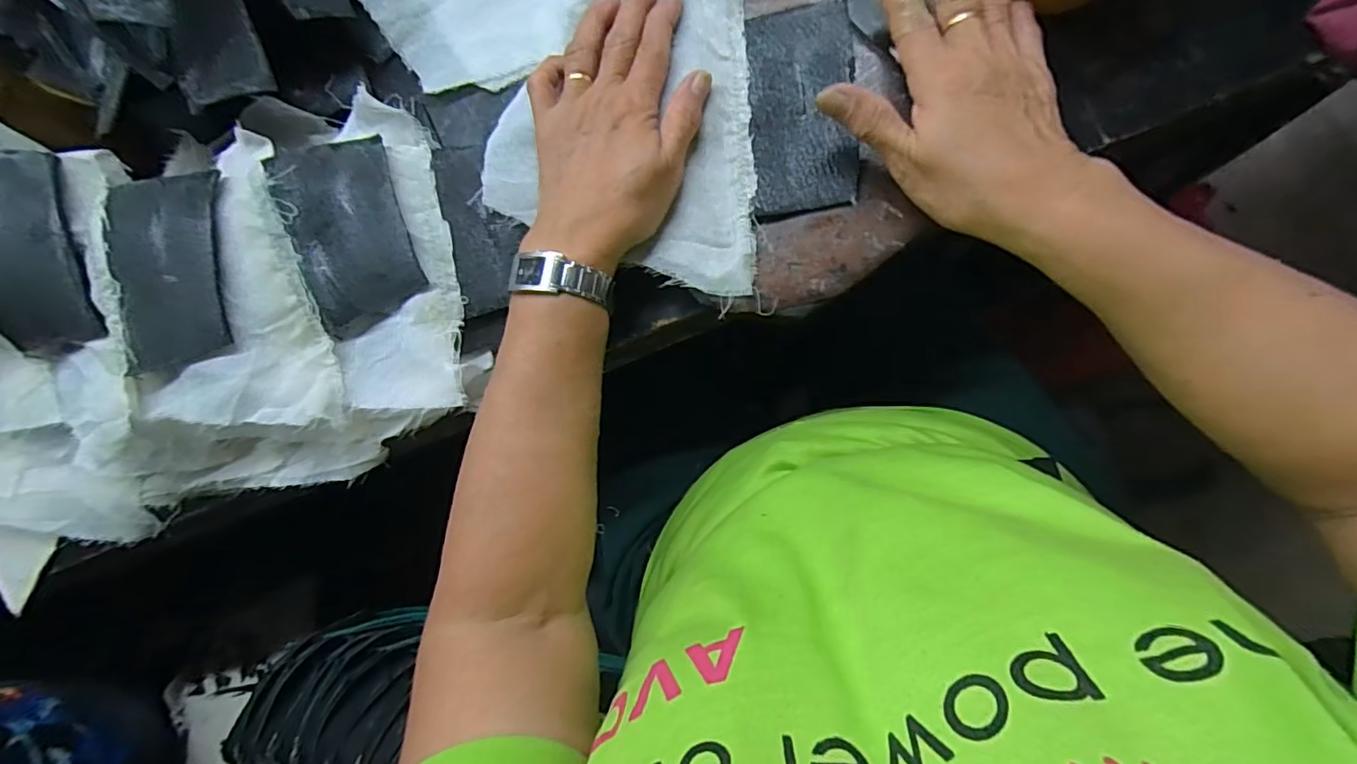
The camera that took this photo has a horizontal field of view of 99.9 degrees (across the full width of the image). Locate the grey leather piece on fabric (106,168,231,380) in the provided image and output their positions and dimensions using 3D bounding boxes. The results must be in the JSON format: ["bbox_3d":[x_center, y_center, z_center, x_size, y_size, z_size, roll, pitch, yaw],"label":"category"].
[{"bbox_3d":[-0.287,-0.062,0.322,0.061,0.022,0.106,-3,87,7],"label":"grey leather piece on fabric"}]

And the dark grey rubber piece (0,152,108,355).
[{"bbox_3d":[-0.367,-0.074,0.321,0.067,0.034,0.106,-9,97,-4],"label":"dark grey rubber piece"}]

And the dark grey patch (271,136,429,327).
[{"bbox_3d":[-0.194,-0.093,0.334,0.060,0.020,0.104,-21,85,6],"label":"dark grey patch"}]

